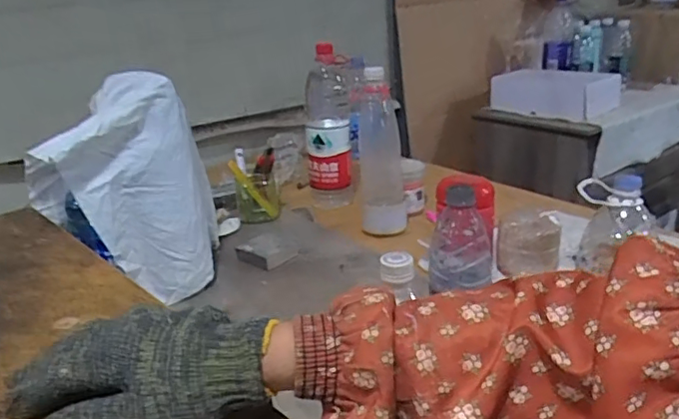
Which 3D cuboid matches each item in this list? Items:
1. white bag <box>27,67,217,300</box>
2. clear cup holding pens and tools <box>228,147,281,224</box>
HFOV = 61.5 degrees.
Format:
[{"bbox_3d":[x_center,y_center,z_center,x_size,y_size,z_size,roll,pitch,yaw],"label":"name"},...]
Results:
[{"bbox_3d":[-0.292,-0.023,0.778,0.220,0.280,0.099,-12,22,-21],"label":"white bag"},{"bbox_3d":[-0.160,-0.045,1.083,0.084,0.127,0.096,-5,20,-5],"label":"clear cup holding pens and tools"}]

